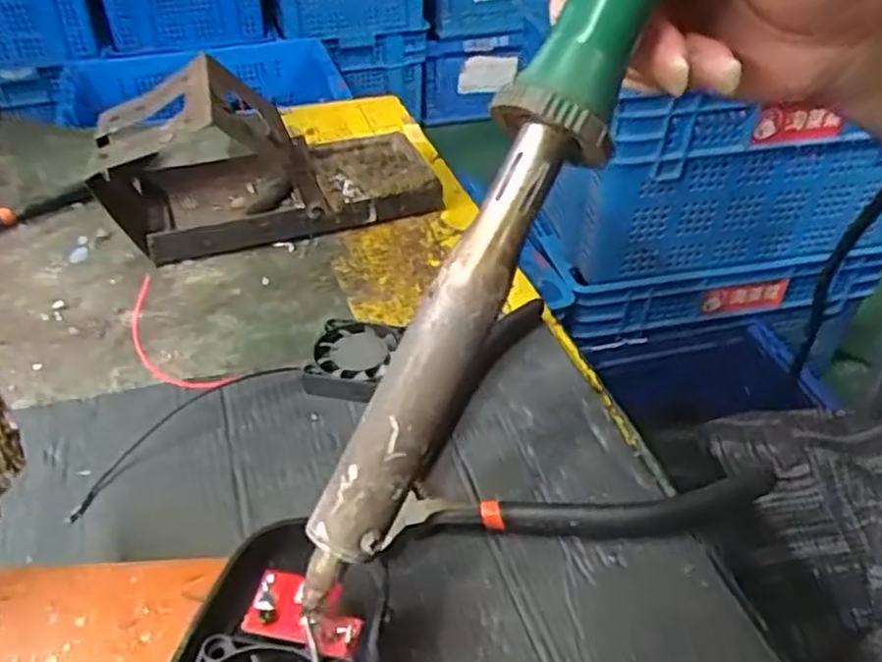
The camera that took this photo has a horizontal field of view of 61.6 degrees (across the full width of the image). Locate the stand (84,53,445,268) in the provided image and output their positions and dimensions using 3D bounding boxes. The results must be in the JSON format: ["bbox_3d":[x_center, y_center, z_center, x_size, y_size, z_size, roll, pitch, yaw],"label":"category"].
[{"bbox_3d":[-0.093,-0.098,0.402,0.172,0.081,0.075,-11,41,-14],"label":"stand"}]

